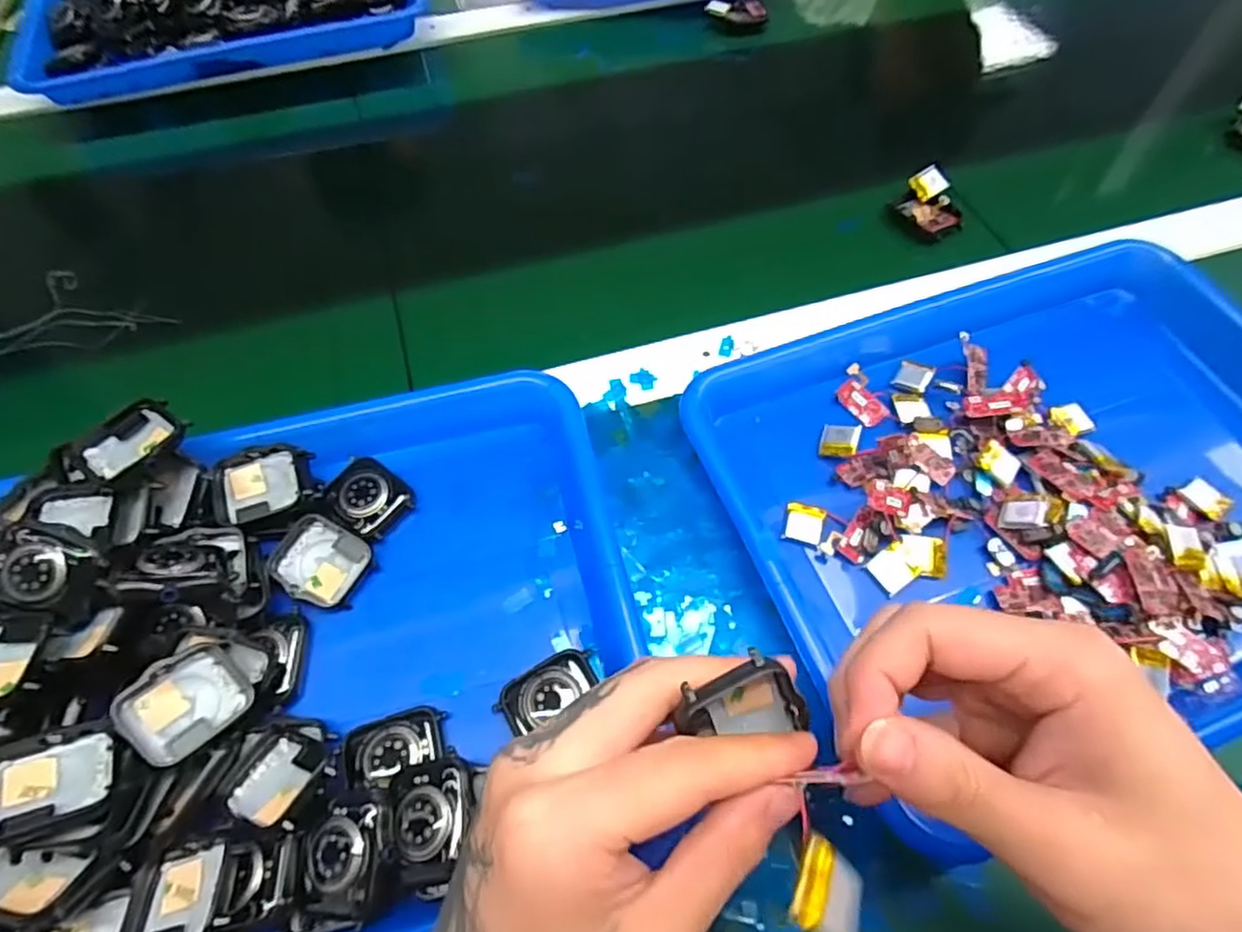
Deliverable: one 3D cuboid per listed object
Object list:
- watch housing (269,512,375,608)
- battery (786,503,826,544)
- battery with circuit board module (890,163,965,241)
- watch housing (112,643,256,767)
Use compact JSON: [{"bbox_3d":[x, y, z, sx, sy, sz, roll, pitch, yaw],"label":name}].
[{"bbox_3d":[-0.150,0.047,0.323,0.040,0.009,0.037,34,70,-2],"label":"watch housing"},{"bbox_3d":[0.095,0.028,0.333,0.019,0.004,0.021,16,63,10],"label":"battery"},{"bbox_3d":[0.221,-0.187,0.460,0.037,0.023,0.048,-27,64,-13],"label":"battery with circuit board module"},{"bbox_3d":[-0.181,0.099,0.270,0.036,0.010,0.043,50,48,0],"label":"watch housing"}]

